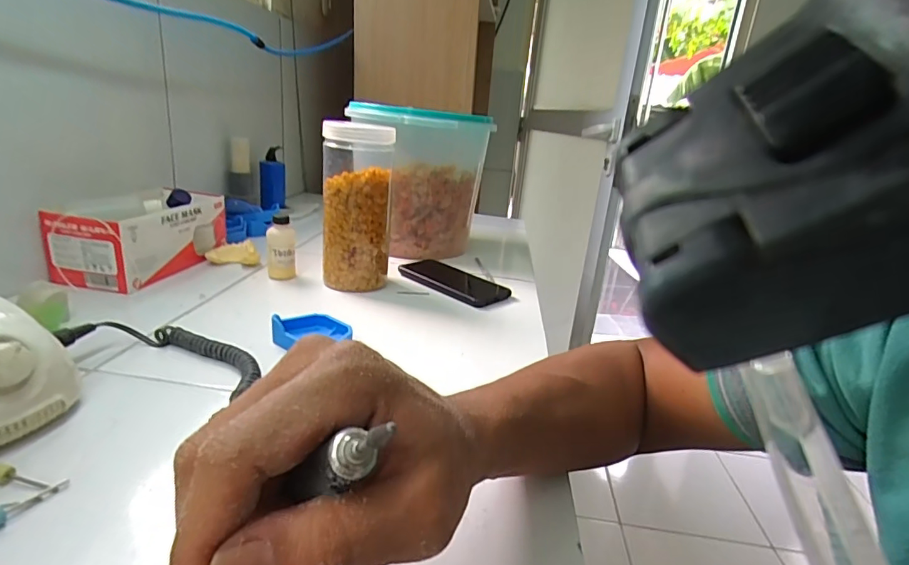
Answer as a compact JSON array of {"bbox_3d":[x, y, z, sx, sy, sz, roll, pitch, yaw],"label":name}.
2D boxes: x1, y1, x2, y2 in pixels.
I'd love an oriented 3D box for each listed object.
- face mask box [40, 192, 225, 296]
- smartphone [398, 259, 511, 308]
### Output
[{"bbox_3d":[-0.410,-0.068,0.645,0.112,0.085,0.205,8,19,9],"label":"face mask box"},{"bbox_3d":[-0.002,-0.004,0.706,0.165,0.014,0.088,20,24,36],"label":"smartphone"}]

